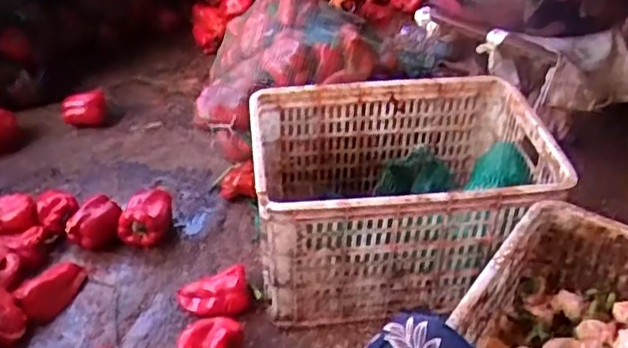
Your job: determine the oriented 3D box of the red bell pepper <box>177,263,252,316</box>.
[{"bbox_3d":[-0.181,0.217,1.183,0.128,0.067,0.076,-10,38,-14],"label":"red bell pepper"}]

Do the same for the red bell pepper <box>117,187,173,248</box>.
[{"bbox_3d":[-0.340,0.087,1.325,0.091,0.092,0.089,7,37,8],"label":"red bell pepper"}]

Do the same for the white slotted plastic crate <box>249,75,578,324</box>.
[{"bbox_3d":[0.146,0.045,1.226,0.500,0.298,0.357,-3,37,-5],"label":"white slotted plastic crate"}]

